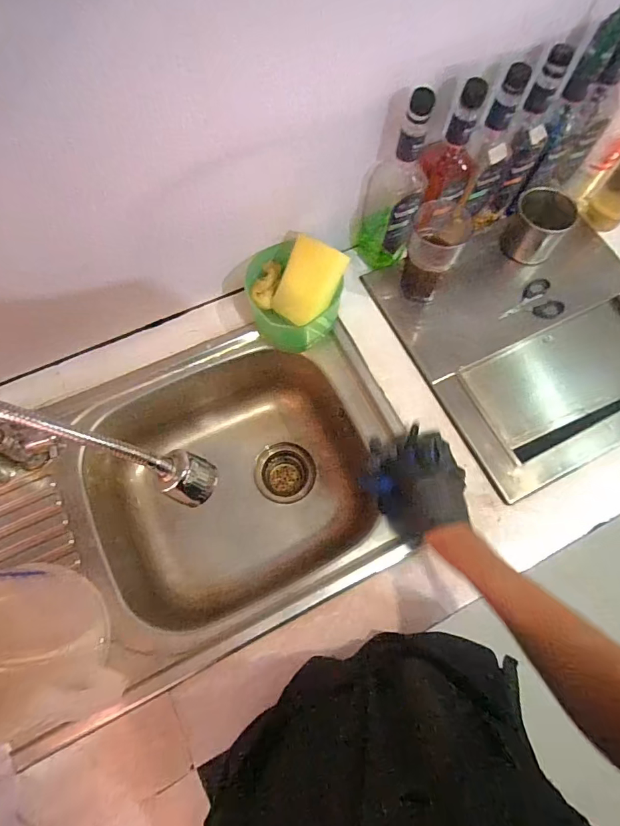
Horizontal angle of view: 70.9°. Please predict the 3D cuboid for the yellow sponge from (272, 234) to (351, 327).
[{"bbox_3d":[-0.004,-0.200,0.667,0.089,0.118,0.028,33,27,18],"label":"yellow sponge"}]

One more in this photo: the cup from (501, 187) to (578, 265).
[{"bbox_3d":[0.384,-0.316,0.739,0.088,0.086,0.088,1,70,-1],"label":"cup"}]

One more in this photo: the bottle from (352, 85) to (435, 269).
[{"bbox_3d":[0.122,-0.321,0.653,0.090,0.269,0.067,8,70,2],"label":"bottle"}]

